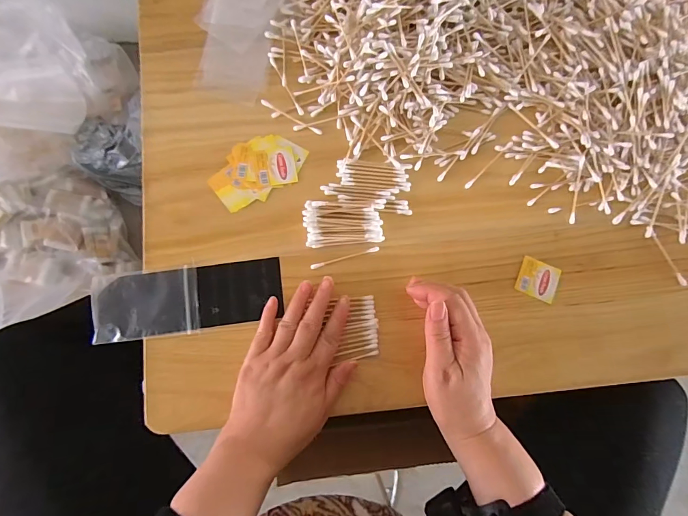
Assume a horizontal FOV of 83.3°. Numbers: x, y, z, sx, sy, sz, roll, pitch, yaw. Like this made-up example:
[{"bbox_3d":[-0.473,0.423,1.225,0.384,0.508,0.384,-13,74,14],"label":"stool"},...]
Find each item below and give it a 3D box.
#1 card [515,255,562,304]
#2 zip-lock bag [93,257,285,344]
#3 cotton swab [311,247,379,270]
[{"bbox_3d":[0.210,0.023,0.416,0.043,0.004,0.038,24,81,-1],"label":"card"},{"bbox_3d":[-0.154,0.041,0.384,0.182,0.009,0.064,-6,83,-6],"label":"zip-lock bag"},{"bbox_3d":[0.002,0.000,0.397,0.072,0.004,0.005,-16,84,-7],"label":"cotton swab"}]

